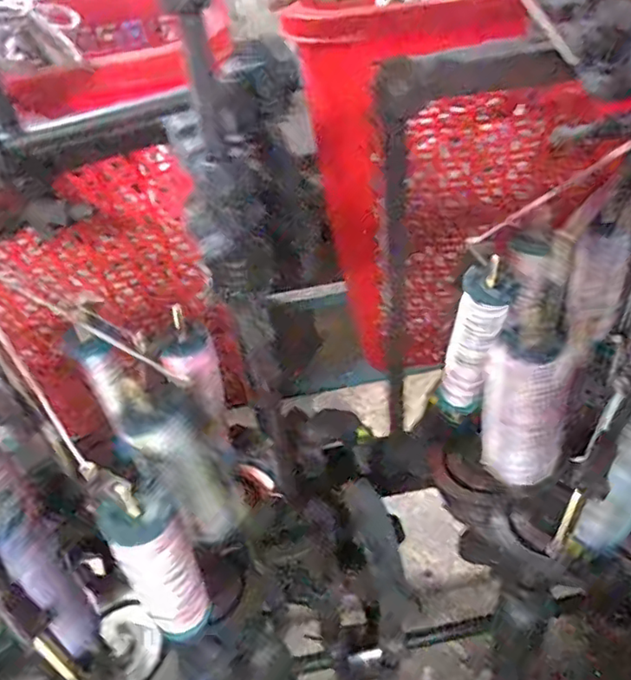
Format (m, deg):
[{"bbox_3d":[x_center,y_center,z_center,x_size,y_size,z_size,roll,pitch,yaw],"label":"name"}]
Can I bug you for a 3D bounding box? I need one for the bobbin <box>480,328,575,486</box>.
[{"bbox_3d":[0.168,0.056,0.488,0.063,0.144,0.053,9,45,18],"label":"bobbin"}]

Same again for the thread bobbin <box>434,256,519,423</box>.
[{"bbox_3d":[0.150,0.006,0.564,0.049,0.183,0.032,21,50,28],"label":"thread bobbin"}]

